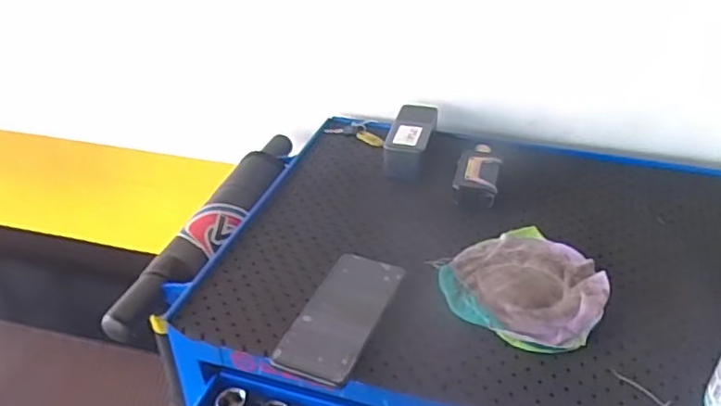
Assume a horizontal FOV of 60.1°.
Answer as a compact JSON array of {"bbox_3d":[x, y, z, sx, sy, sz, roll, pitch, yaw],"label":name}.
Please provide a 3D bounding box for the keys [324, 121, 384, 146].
[{"bbox_3d":[-0.002,-0.105,0.917,0.096,0.007,0.047,19,38,26],"label":"keys"}]

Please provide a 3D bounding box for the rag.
[{"bbox_3d":[0.171,0.076,0.641,0.154,0.025,0.162,20,39,27],"label":"rag"}]

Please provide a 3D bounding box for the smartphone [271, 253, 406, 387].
[{"bbox_3d":[-0.017,0.108,0.611,0.073,0.014,0.159,13,36,20],"label":"smartphone"}]

